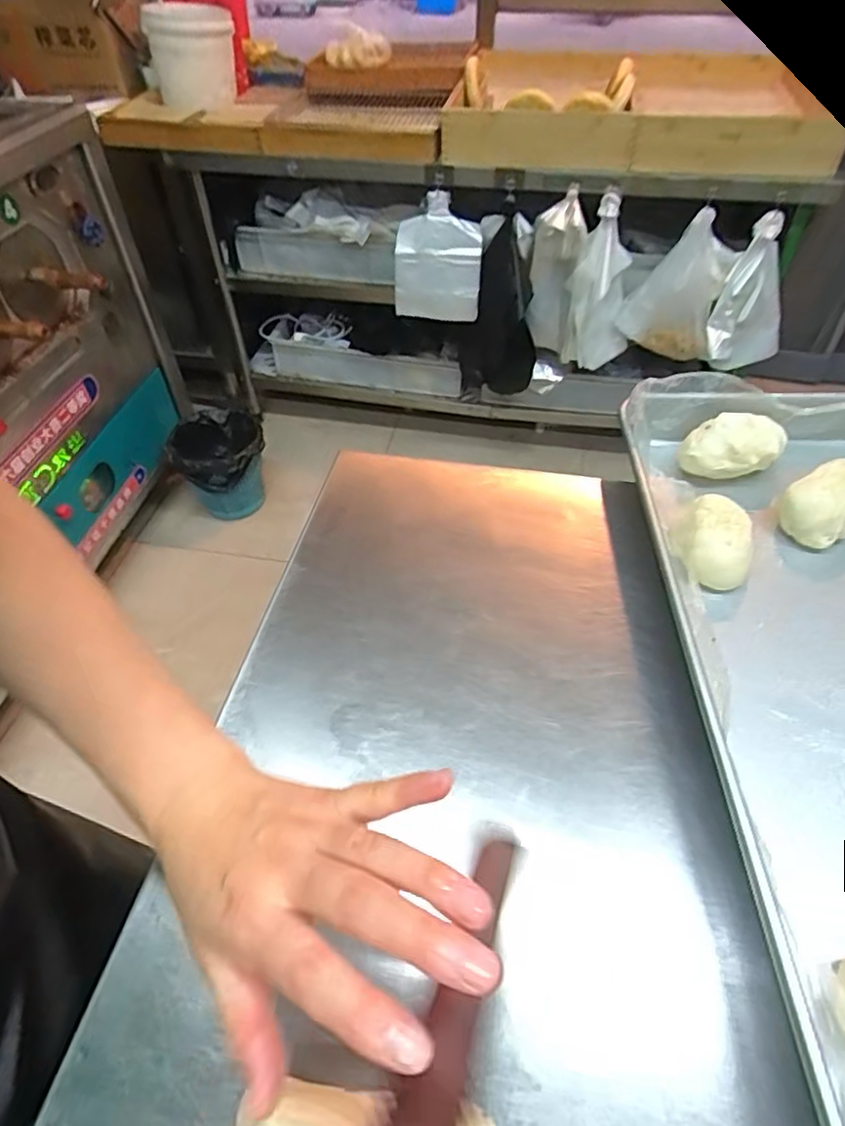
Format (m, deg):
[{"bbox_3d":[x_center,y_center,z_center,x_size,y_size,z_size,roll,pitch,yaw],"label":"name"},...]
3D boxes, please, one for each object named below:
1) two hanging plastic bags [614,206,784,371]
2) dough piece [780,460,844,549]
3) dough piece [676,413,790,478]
[{"bbox_3d":[0.647,-0.598,1.429,0.364,0.301,0.099,18,53,17],"label":"two hanging plastic bags"},{"bbox_3d":[0.340,-0.047,0.523,0.073,0.049,0.047,-24,53,-18],"label":"dough piece"},{"bbox_3d":[0.281,-0.105,0.565,0.092,0.044,0.046,-3,50,-1],"label":"dough piece"}]

